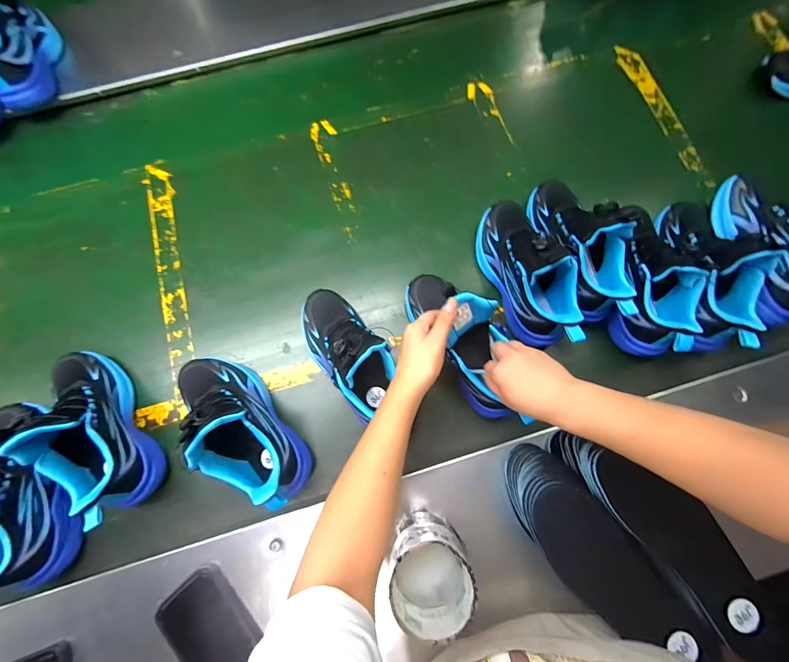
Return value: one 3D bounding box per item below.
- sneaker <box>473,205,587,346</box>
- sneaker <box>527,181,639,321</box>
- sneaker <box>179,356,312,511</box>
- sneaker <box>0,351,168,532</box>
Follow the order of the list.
[{"bbox_3d":[0.189,-0.091,0.483,0.076,0.121,0.227,-20,76,-5],"label":"sneaker"},{"bbox_3d":[0.271,-0.128,0.491,0.076,0.129,0.230,-22,76,-5],"label":"sneaker"},{"bbox_3d":[-0.198,0.115,0.427,0.083,0.139,0.224,-38,79,-7],"label":"sneaker"},{"bbox_3d":[-0.393,0.125,0.434,0.082,0.138,0.234,-36,77,-8],"label":"sneaker"}]

